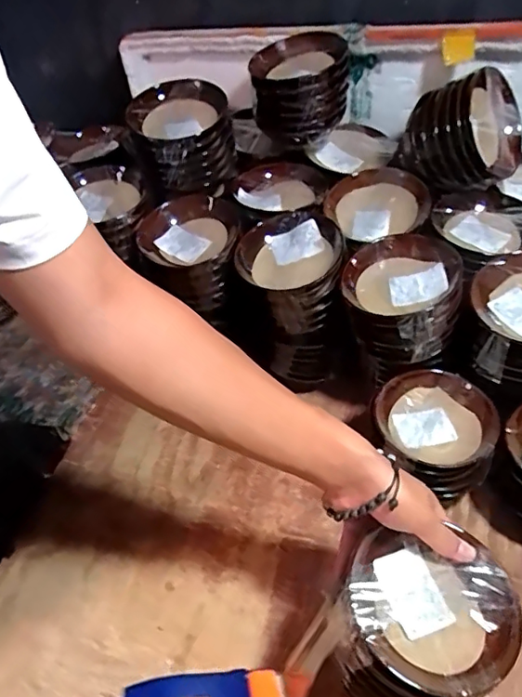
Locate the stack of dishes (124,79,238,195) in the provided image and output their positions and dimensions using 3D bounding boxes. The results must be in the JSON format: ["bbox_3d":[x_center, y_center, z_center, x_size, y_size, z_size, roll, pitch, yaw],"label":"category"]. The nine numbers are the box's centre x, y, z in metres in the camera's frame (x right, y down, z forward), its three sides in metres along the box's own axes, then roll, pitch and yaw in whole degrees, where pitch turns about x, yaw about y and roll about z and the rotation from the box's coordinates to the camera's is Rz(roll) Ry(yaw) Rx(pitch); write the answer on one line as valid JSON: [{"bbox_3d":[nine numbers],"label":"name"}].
[{"bbox_3d":[-0.113,-0.293,0.771,0.122,0.130,0.120,21,53,22],"label":"stack of dishes"}]

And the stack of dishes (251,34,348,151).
[{"bbox_3d":[0.067,-0.377,0.799,0.123,0.123,0.129,21,53,22],"label":"stack of dishes"}]

